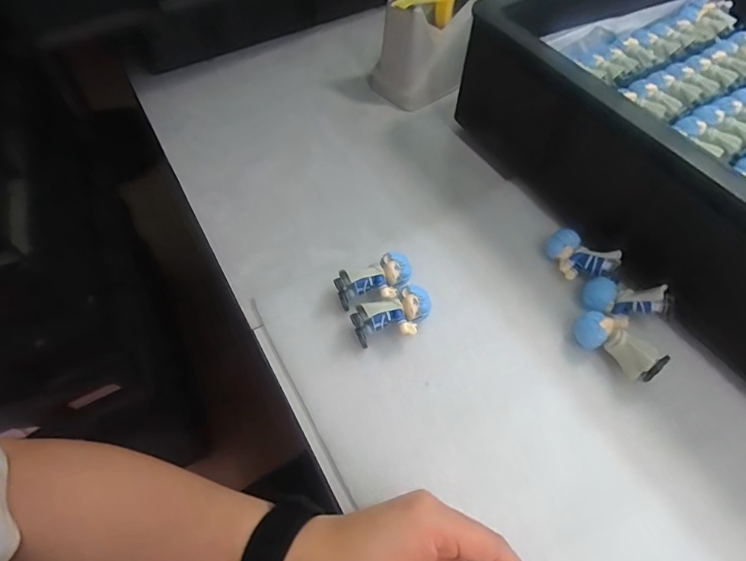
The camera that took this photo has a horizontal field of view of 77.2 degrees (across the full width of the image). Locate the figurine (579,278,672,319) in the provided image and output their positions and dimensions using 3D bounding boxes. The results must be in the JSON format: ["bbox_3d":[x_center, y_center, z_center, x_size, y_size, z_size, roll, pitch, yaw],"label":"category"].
[{"bbox_3d":[0.195,0.014,0.361,0.059,0.029,0.023,12,57,9],"label":"figurine"}]

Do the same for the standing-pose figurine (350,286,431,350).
[{"bbox_3d":[0.016,0.030,0.355,0.059,0.028,0.031,-19,58,-11],"label":"standing-pose figurine"}]

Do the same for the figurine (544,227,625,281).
[{"bbox_3d":[0.170,-0.019,0.386,0.055,0.025,0.032,35,63,22],"label":"figurine"}]

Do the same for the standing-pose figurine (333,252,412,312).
[{"bbox_3d":[0.002,0.004,0.375,0.061,0.030,0.031,-19,58,-11],"label":"standing-pose figurine"}]

